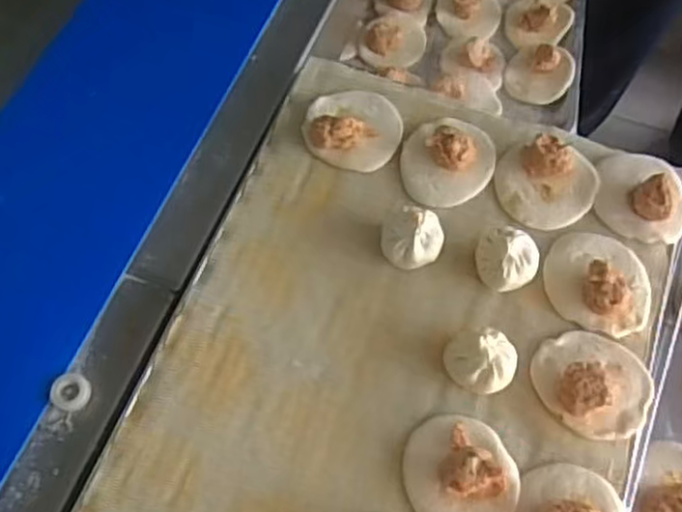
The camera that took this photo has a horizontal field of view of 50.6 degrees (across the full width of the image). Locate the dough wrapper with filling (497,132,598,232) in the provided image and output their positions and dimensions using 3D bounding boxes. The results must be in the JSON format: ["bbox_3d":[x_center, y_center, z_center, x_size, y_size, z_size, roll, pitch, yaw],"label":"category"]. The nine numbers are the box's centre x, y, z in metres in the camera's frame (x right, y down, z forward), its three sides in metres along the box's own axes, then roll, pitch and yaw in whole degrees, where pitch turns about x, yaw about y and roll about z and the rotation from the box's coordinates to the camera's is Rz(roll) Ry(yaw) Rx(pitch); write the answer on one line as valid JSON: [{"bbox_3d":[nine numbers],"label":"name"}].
[{"bbox_3d":[0.189,-0.070,0.662,0.087,0.028,0.084,0,65,0],"label":"dough wrapper with filling"}]

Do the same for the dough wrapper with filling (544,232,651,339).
[{"bbox_3d":[0.225,0.018,0.618,0.095,0.031,0.081,28,68,12],"label":"dough wrapper with filling"}]

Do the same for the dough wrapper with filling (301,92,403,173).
[{"bbox_3d":[0.013,-0.130,0.691,0.091,0.039,0.084,0,65,0],"label":"dough wrapper with filling"}]

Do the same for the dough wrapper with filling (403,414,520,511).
[{"bbox_3d":[0.093,0.167,0.549,0.082,0.024,0.096,-26,68,-12],"label":"dough wrapper with filling"}]

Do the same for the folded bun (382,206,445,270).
[{"bbox_3d":[0.063,-0.018,0.630,0.055,0.048,0.052,0,65,0],"label":"folded bun"}]

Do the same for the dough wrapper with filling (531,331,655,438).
[{"bbox_3d":[0.207,0.099,0.582,0.093,0.034,0.080,41,71,17],"label":"dough wrapper with filling"}]

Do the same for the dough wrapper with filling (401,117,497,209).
[{"bbox_3d":[0.099,-0.095,0.673,0.084,0.030,0.089,0,65,0],"label":"dough wrapper with filling"}]

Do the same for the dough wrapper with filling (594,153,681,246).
[{"bbox_3d":[0.280,-0.063,0.658,0.083,0.035,0.094,8,65,4],"label":"dough wrapper with filling"}]

